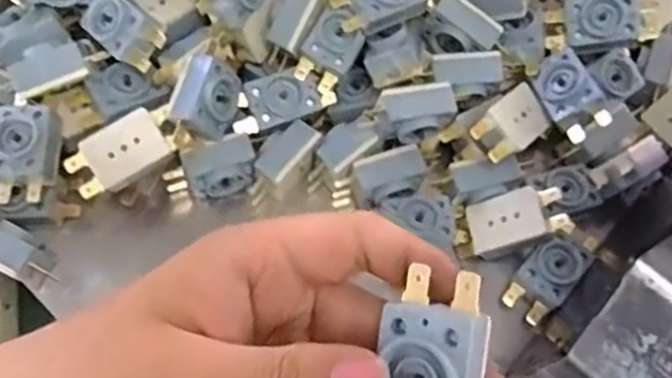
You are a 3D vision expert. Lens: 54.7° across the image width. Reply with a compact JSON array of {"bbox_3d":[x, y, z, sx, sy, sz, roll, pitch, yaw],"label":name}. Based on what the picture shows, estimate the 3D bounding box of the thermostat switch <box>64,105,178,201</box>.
[{"bbox_3d":[-0.105,-0.018,0.322,0.054,0.019,0.025,-27,70,-12],"label":"thermostat switch"}]

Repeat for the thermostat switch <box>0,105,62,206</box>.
[{"bbox_3d":[-0.154,-0.018,0.321,0.029,0.018,0.046,4,67,0],"label":"thermostat switch"}]

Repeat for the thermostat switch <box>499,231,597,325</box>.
[{"bbox_3d":[0.112,0.041,0.336,0.026,0.015,0.057,40,71,14],"label":"thermostat switch"}]

